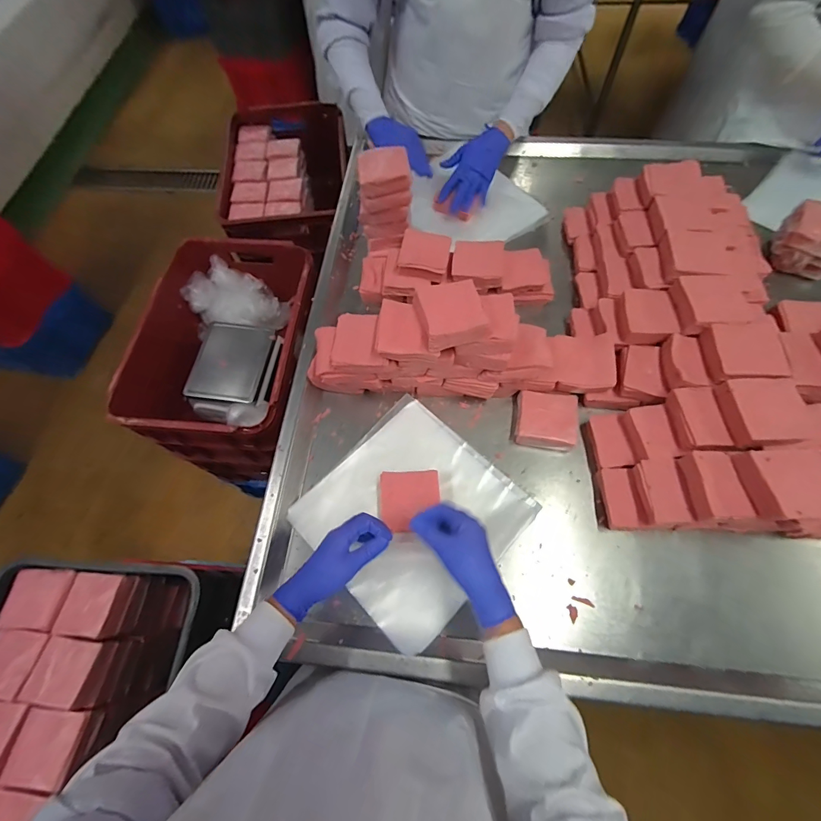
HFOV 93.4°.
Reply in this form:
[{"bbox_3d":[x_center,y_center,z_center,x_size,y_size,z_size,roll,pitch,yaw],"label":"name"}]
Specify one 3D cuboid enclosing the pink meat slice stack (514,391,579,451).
[{"bbox_3d":[0.223,0.015,0.632,0.098,0.049,0.090,11,67,6],"label":"pink meat slice stack"}]

